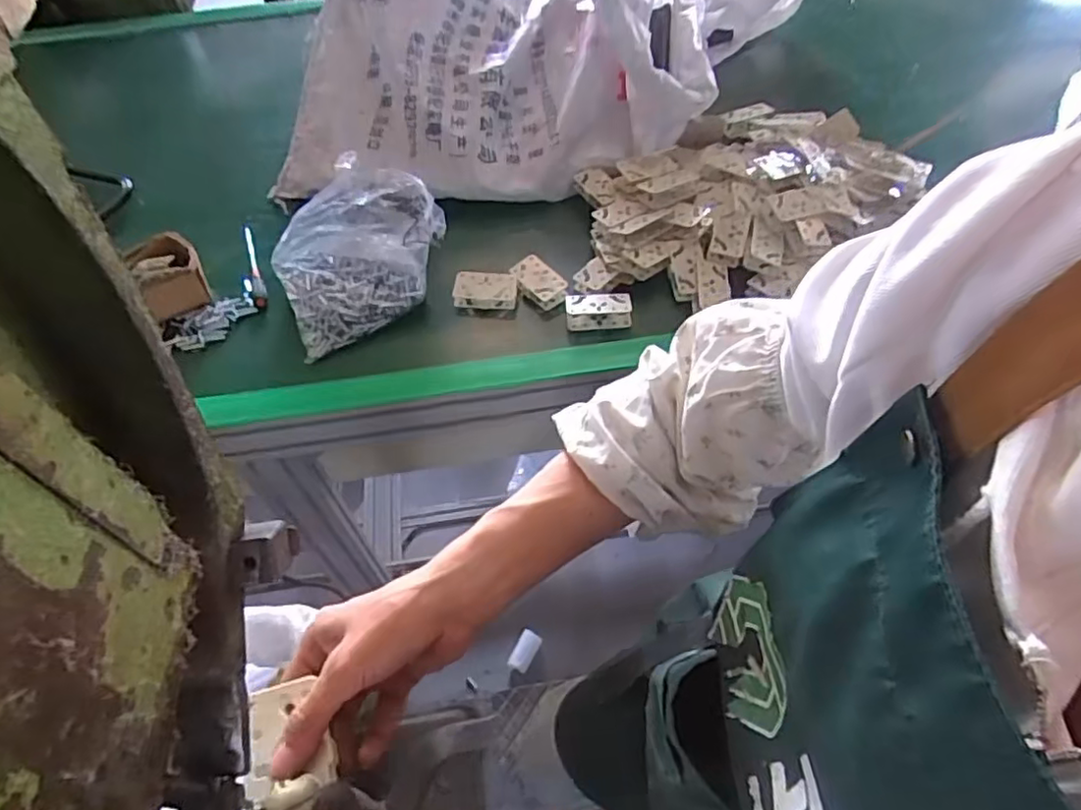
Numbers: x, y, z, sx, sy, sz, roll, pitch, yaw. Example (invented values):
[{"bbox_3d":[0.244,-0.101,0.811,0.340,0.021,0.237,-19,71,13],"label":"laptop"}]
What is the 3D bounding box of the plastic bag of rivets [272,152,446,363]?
[{"bbox_3d":[-0.235,-0.202,0.827,0.210,0.100,0.204,-26,57,-15],"label":"plastic bag of rivets"}]

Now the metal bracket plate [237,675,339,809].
[{"bbox_3d":[-0.129,0.184,0.330,0.040,0.015,0.077,-12,65,-5],"label":"metal bracket plate"}]

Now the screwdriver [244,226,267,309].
[{"bbox_3d":[-0.390,-0.193,0.881,0.017,0.019,0.156,-18,56,-10],"label":"screwdriver"}]

